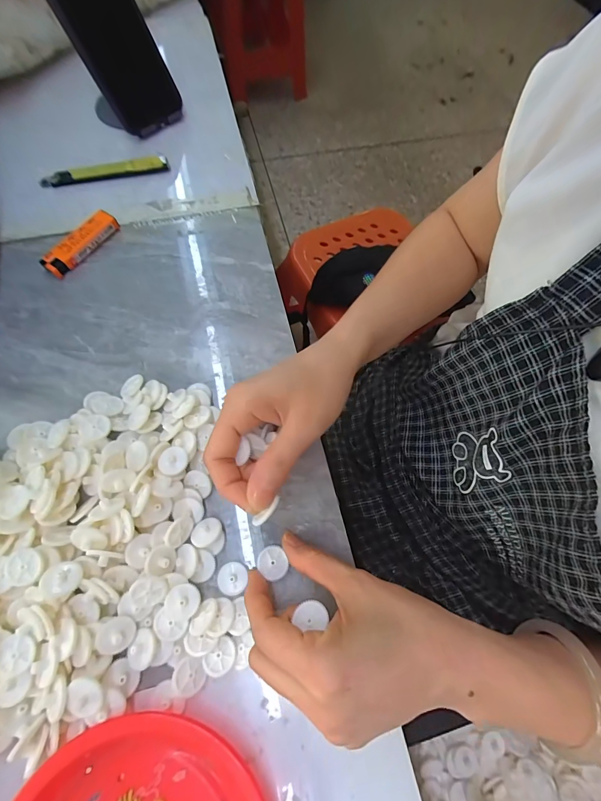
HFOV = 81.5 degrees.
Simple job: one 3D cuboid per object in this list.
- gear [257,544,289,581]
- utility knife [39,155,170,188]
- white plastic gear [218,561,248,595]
[{"bbox_3d":[-0.020,0.111,0.238,0.019,0.004,0.021,-22,71,-11],"label":"gear"},{"bbox_3d":[-0.214,-0.249,0.379,0.134,0.015,0.020,-13,69,-8],"label":"utility knife"},{"bbox_3d":[-0.048,0.124,0.243,0.019,0.005,0.020,12,68,2],"label":"white plastic gear"}]

